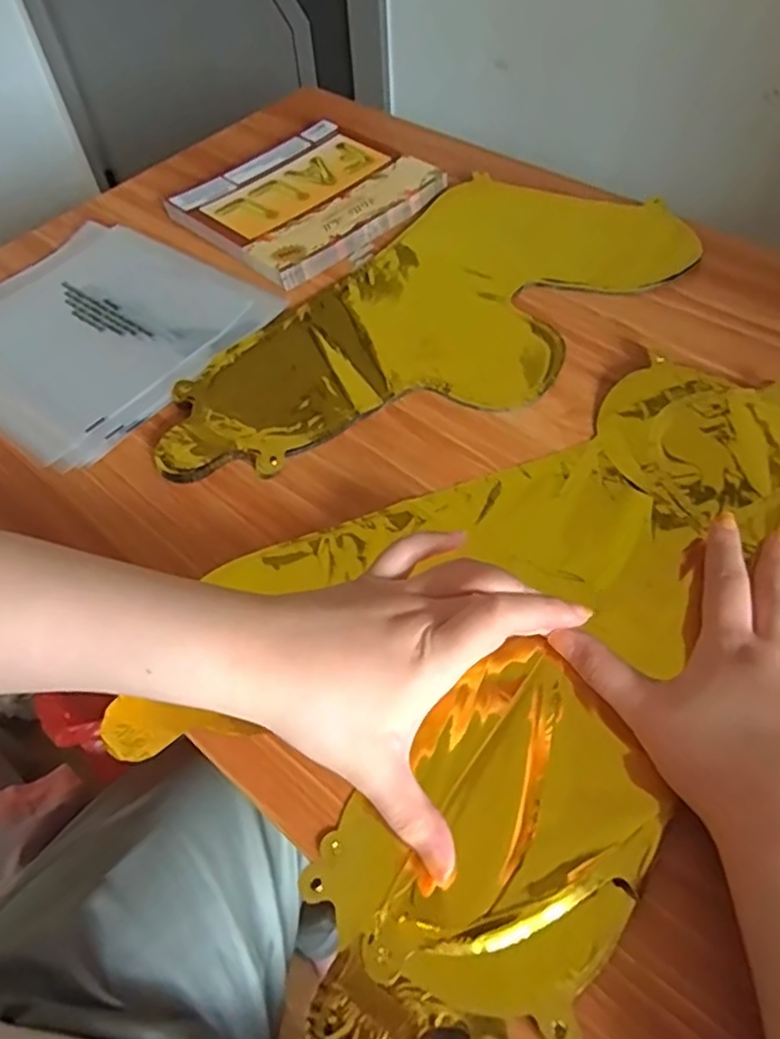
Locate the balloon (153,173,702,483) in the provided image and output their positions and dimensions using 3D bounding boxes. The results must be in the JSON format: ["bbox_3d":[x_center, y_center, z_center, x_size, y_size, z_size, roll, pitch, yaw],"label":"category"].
[{"bbox_3d":[0.034,-0.150,0.502,0.195,0.014,0.429,38,66,26],"label":"balloon"}]

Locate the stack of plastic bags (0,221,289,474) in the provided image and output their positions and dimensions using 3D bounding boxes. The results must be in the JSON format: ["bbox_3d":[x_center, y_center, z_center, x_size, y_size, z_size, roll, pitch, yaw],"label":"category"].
[{"bbox_3d":[-0.231,-0.147,0.528,0.219,0.013,0.207,30,63,23],"label":"stack of plastic bags"}]

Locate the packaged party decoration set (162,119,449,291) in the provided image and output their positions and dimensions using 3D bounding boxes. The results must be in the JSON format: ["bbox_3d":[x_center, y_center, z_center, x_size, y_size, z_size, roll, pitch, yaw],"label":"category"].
[{"bbox_3d":[-0.073,-0.284,0.597,0.164,0.015,0.184,35,65,25],"label":"packaged party decoration set"}]

